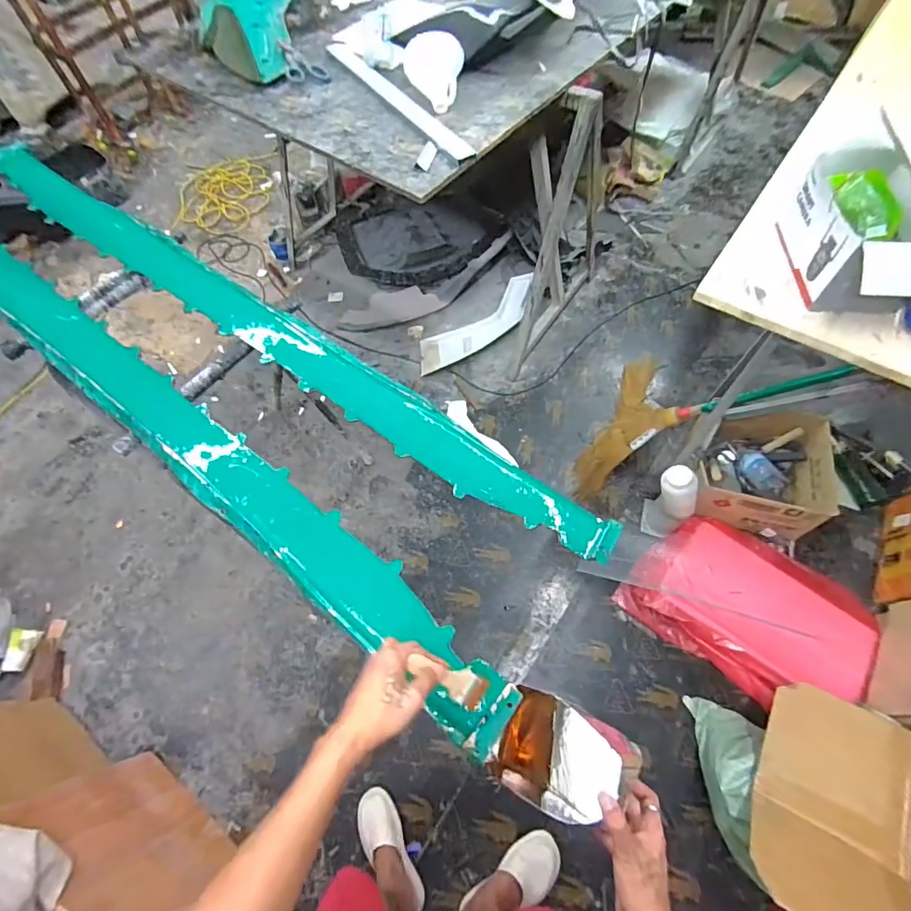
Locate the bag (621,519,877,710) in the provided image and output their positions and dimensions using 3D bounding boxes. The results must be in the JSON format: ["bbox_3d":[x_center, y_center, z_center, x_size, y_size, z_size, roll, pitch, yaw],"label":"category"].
[{"bbox_3d":[0.861,0.442,1.375,0.595,0.134,0.456,38,70,20],"label":"bag"}]

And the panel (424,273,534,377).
[{"bbox_3d":[0.103,-0.538,1.915,0.595,0.109,0.198,-37,67,-16],"label":"panel"}]

